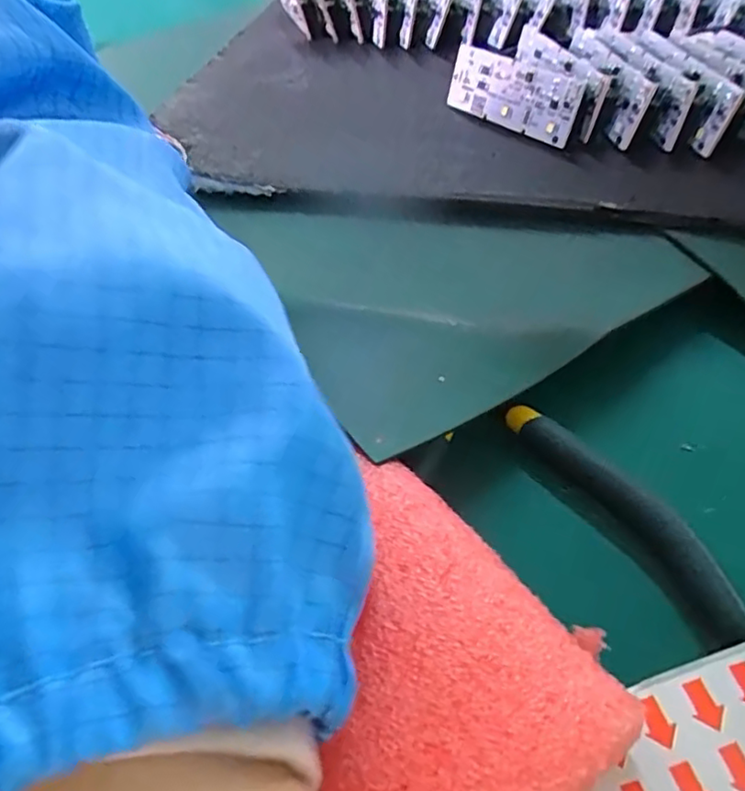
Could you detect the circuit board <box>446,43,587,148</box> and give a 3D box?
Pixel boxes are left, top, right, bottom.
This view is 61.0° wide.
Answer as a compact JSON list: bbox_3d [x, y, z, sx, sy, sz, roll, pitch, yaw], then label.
[{"bbox_3d":[0.057,-0.125,0.264,0.004,0.025,0.065,-22,47,-35],"label":"circuit board"}]

